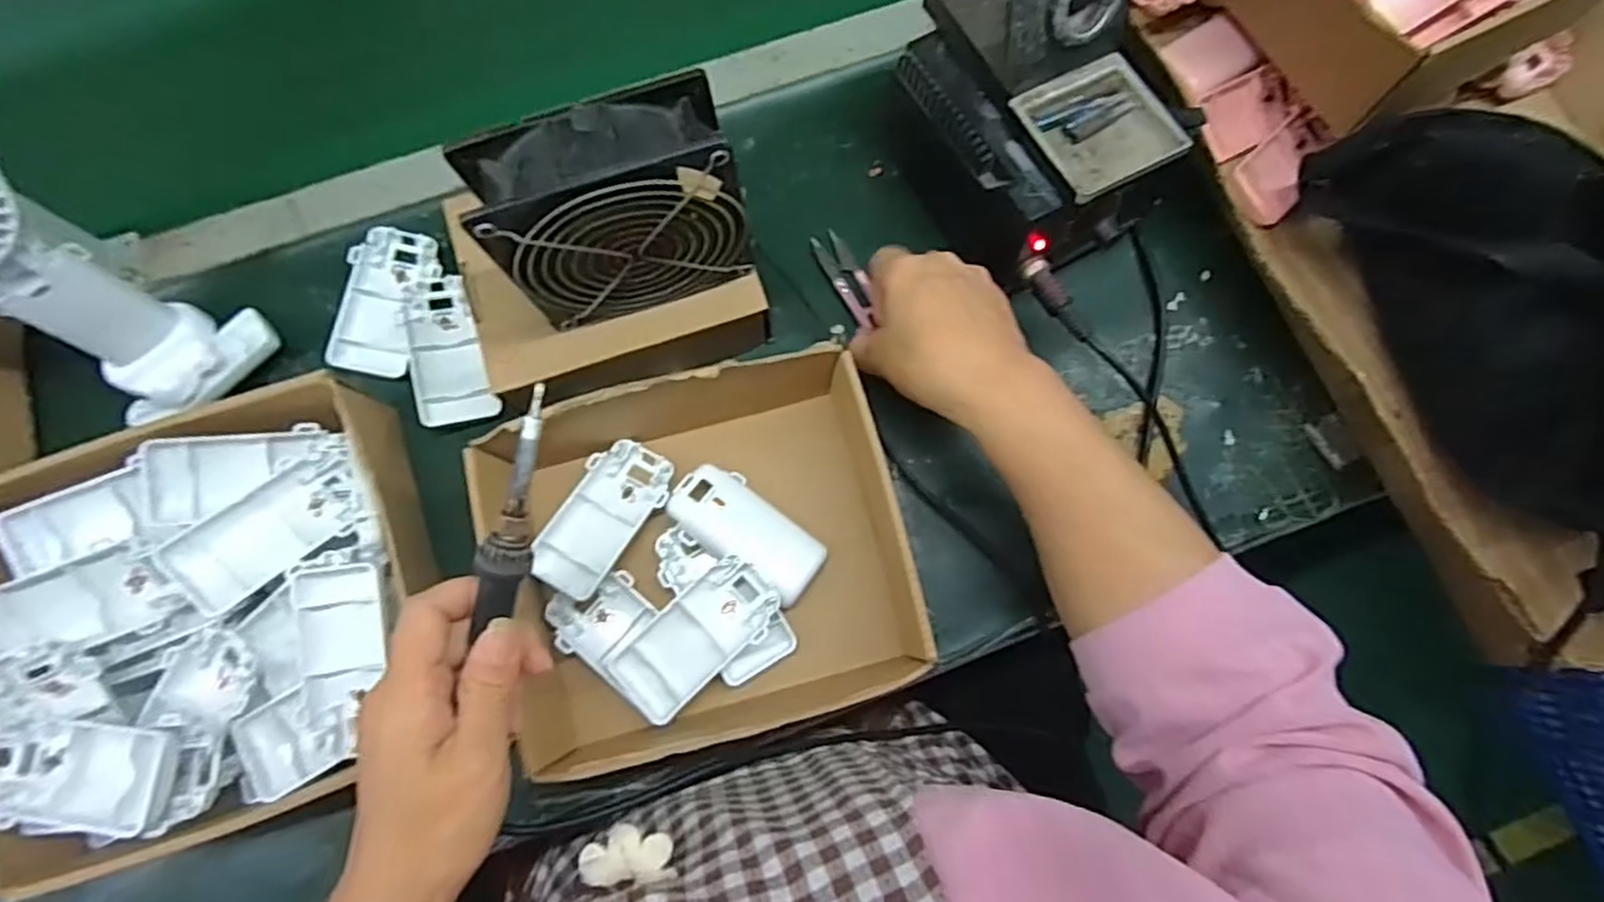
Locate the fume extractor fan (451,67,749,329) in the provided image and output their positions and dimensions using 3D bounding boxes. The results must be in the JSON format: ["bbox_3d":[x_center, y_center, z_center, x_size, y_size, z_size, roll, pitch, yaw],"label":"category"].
[{"bbox_3d":[-0.092,-0.115,0.364,0.121,0.115,0.044,-18,77,-5],"label":"fume extractor fan"}]

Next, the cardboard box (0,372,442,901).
[{"bbox_3d":[-0.310,0.090,0.392,0.215,0.070,0.204,-21,77,-6],"label":"cardboard box"}]

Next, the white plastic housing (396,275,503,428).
[{"bbox_3d":[-0.224,-0.063,0.458,0.043,0.012,0.095,-16,76,-23],"label":"white plastic housing"}]

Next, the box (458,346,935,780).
[{"bbox_3d":[-0.054,0.057,0.406,0.230,0.064,0.200,-15,77,-5],"label":"box"}]

